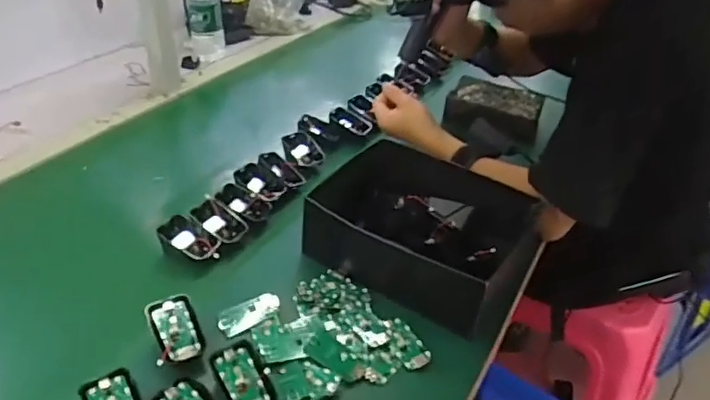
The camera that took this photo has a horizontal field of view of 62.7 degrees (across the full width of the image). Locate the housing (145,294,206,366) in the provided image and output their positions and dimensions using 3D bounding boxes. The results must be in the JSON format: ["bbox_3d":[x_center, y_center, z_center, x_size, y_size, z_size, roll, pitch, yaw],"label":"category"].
[{"bbox_3d":[-0.175,0.126,0.570,0.046,0.018,0.076,-11,51,-22],"label":"housing"}]

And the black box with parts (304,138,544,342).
[{"bbox_3d":[0.085,0.032,0.700,0.242,0.084,0.195,22,38,27],"label":"black box with parts"}]

